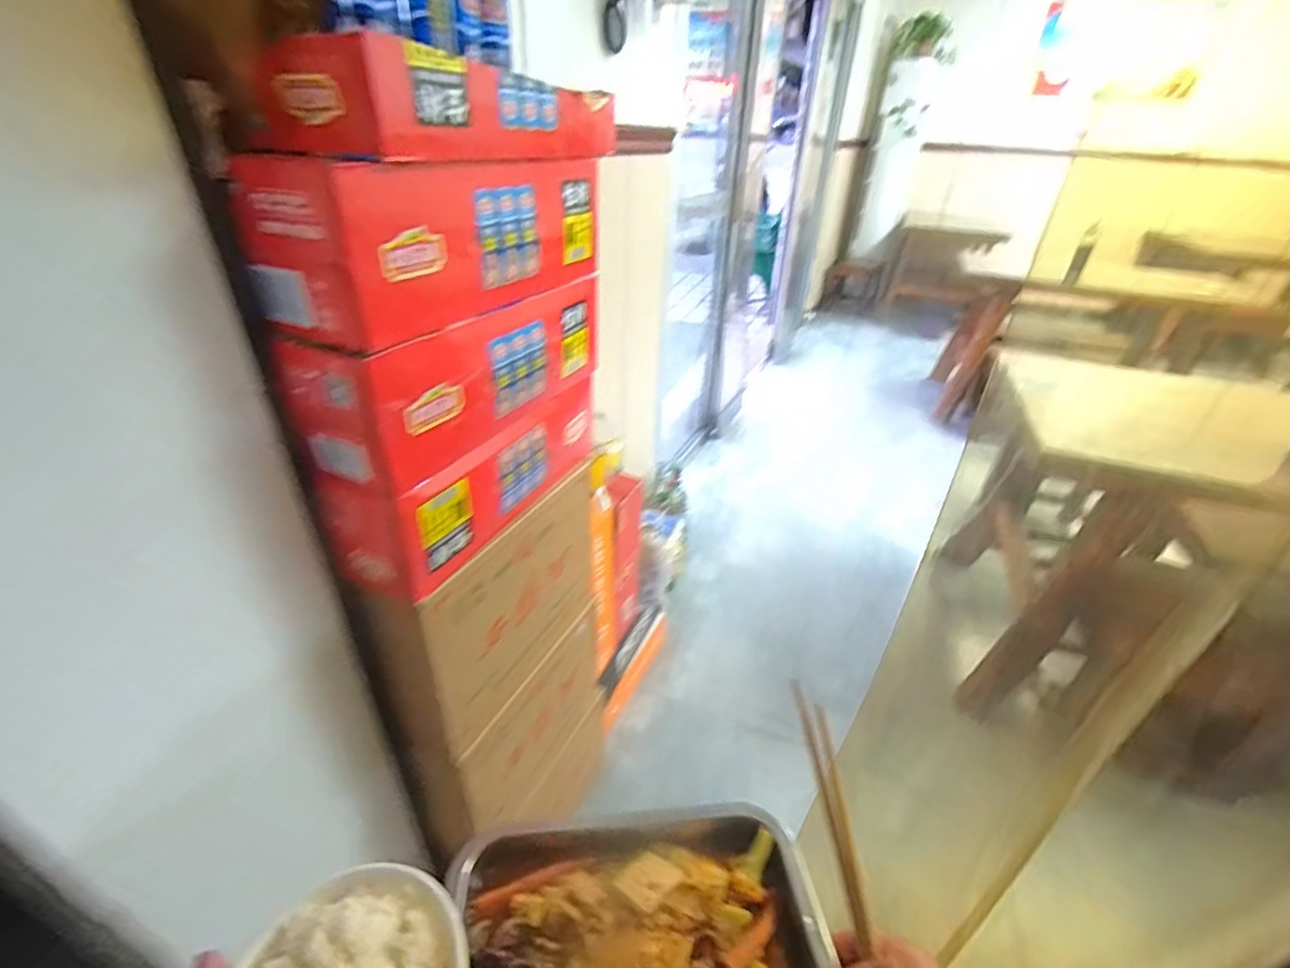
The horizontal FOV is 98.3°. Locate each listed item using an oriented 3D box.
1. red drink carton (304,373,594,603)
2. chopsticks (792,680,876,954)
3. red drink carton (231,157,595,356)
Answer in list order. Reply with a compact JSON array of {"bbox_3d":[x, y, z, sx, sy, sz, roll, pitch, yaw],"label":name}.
[{"bbox_3d":[-0.198,-0.025,0.699,0.098,0.136,0.372,13,35,22],"label":"red drink carton"},{"bbox_3d":[0.141,0.267,0.376,0.020,0.015,0.255,-5,62,-5],"label":"chopsticks"},{"bbox_3d":[-0.178,-0.256,0.567,0.103,0.129,0.383,13,35,22],"label":"red drink carton"}]

